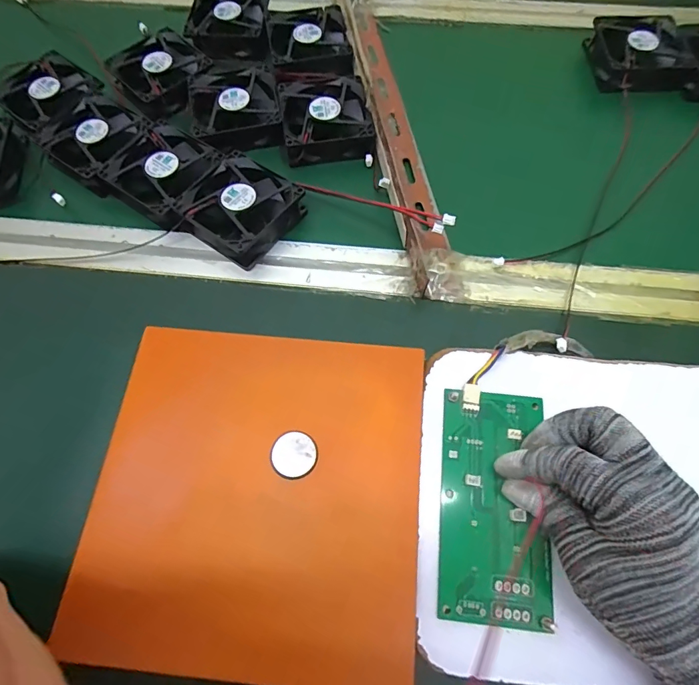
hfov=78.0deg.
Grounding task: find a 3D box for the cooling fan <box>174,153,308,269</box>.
[{"bbox_3d":[-0.091,-0.113,0.362,0.078,0.025,0.081,32,67,17],"label":"cooling fan"}]

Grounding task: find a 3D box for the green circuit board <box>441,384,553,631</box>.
[{"bbox_3d":[0.089,0.096,0.267,0.063,0.009,0.134,4,69,1],"label":"green circuit board"}]

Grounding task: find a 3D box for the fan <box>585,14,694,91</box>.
[{"bbox_3d":[0.288,-0.290,0.430,0.085,0.023,0.083,-4,62,-1],"label":"fan"}]

